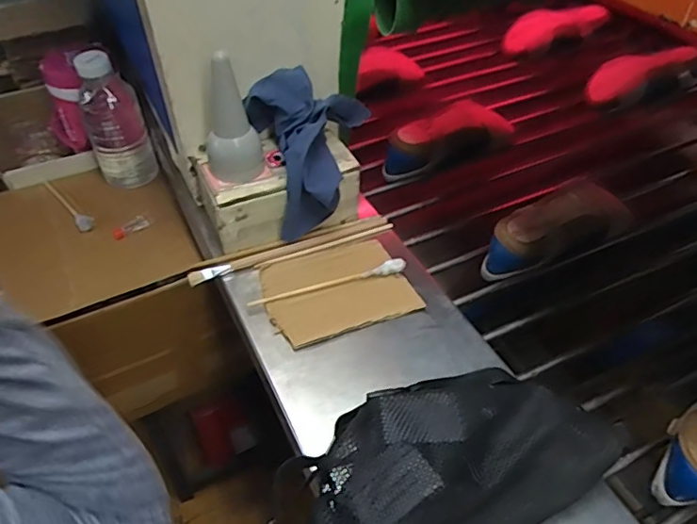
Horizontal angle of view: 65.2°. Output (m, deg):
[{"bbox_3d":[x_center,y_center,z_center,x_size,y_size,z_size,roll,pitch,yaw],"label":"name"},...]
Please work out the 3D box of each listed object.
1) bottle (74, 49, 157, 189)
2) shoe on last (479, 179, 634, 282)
[{"bbox_3d":[-0.377,-0.224,0.883,0.087,0.222,0.100,-20,48,-20],"label":"bottle"},{"bbox_3d":[0.287,-0.048,0.783,0.237,0.084,0.097,-21,48,-20],"label":"shoe on last"}]

